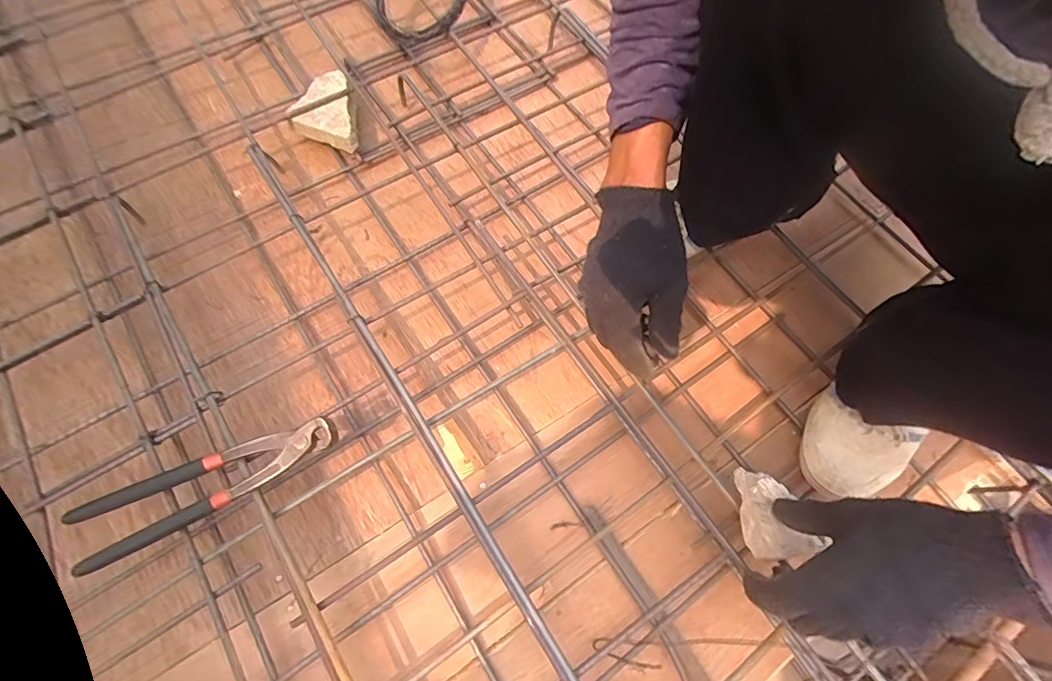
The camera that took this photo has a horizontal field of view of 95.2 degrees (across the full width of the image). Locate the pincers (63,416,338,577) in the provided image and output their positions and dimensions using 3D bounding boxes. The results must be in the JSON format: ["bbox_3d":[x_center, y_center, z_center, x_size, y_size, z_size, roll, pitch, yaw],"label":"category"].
[{"bbox_3d":[-0.269,0.117,0.403,0.219,0.027,0.052,-25,71,-13],"label":"pincers"}]

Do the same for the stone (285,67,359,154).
[{"bbox_3d":[-0.254,-0.277,0.604,0.076,0.054,0.103,-12,68,-7],"label":"stone"}]

